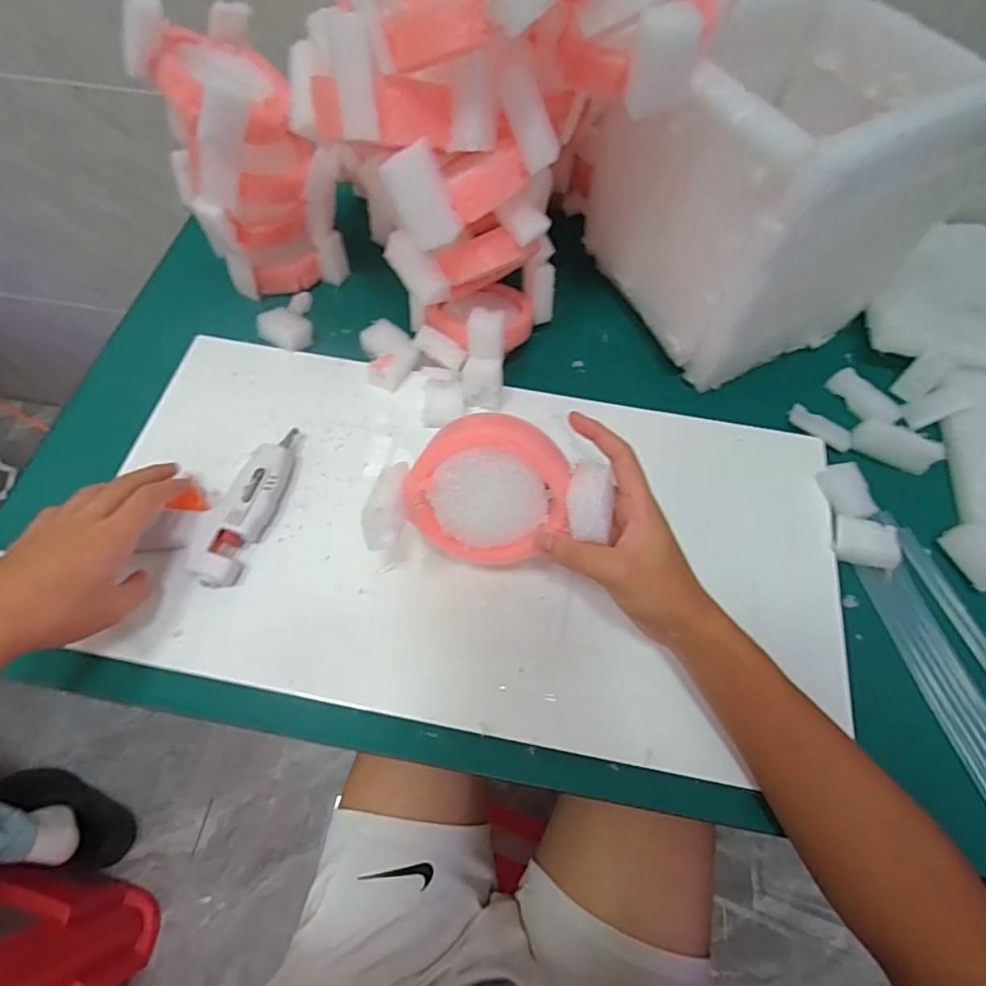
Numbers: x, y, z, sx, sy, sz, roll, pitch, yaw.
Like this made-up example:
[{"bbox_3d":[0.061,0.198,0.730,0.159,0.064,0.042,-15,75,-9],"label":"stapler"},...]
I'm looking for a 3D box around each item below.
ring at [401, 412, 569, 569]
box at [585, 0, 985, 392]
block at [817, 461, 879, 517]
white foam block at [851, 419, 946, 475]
[{"bbox_3d":[-0.002,0.001,0.371,0.102,0.107,0.026,31,30,-12],"label":"ring"},{"bbox_3d":[0.228,-0.262,0.483,0.213,0.218,0.210,-26,67,-14],"label":"box"},{"bbox_3d":[0.297,-0.003,0.468,0.028,0.012,0.049,-11,64,-7],"label":"block"},{"bbox_3d":[0.357,-0.040,0.493,0.067,0.021,0.027,21,65,9],"label":"white foam block"}]

